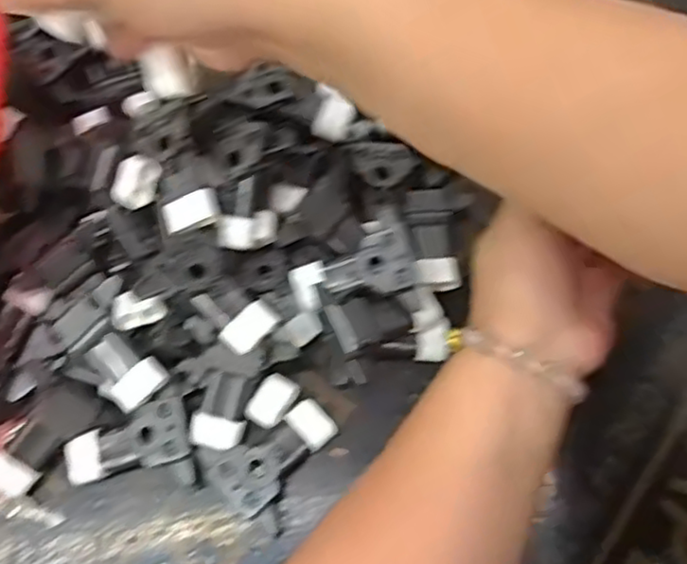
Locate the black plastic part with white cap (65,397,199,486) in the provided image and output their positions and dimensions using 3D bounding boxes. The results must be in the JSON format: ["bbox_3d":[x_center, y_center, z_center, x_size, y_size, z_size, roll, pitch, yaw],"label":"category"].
[{"bbox_3d":[-0.115,0.091,0.361,0.068,0.019,0.043,-16,70,8],"label":"black plastic part with white cap"}]

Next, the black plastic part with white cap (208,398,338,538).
[{"bbox_3d":[-0.033,0.097,0.363,0.045,0.021,0.068,43,62,14],"label":"black plastic part with white cap"}]

